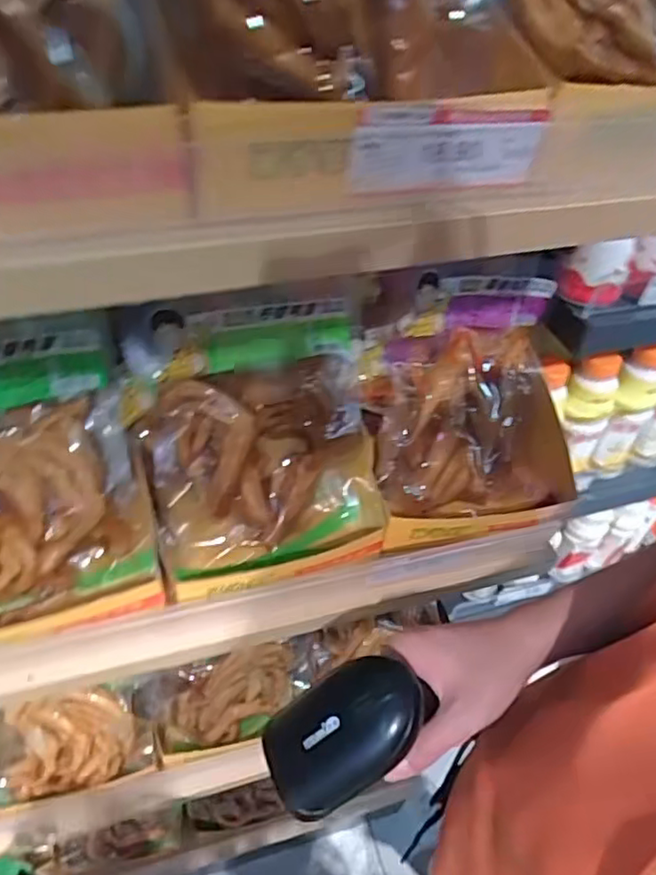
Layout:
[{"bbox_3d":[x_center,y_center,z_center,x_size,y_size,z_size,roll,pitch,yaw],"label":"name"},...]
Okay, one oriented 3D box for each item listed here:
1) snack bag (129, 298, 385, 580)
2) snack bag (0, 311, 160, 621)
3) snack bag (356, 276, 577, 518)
[{"bbox_3d":[-0.056,-0.001,0.520,0.187,0.217,0.046,-13,20,-20],"label":"snack bag"},{"bbox_3d":[-0.244,0.029,0.459,0.189,0.218,0.046,-13,22,-21],"label":"snack bag"},{"bbox_3d":[0.130,-0.034,0.566,0.194,0.214,0.047,-5,7,-16],"label":"snack bag"}]

